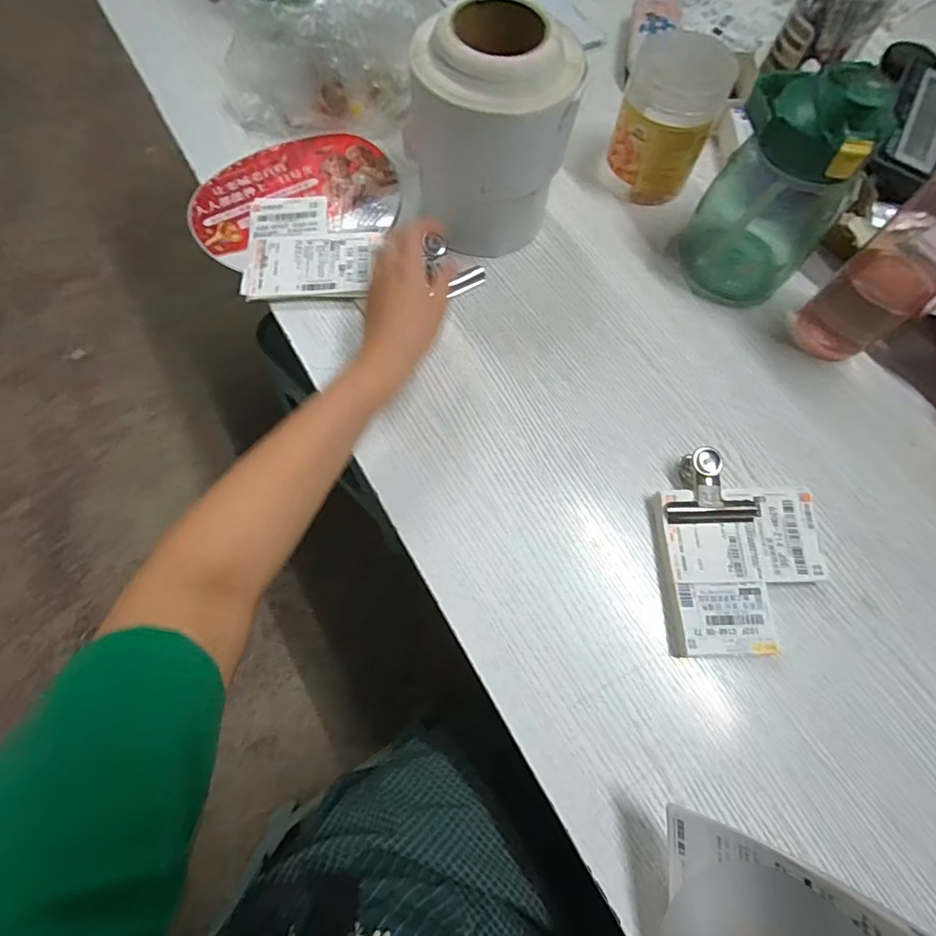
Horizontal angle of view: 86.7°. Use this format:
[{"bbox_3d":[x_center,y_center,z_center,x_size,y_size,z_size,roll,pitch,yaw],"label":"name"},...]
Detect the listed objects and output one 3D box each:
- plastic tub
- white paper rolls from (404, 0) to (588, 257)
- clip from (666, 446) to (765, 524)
[{"bbox_3d":[0.202,-0.354,0.511,0.094,0.129,0.077,24,72,7],"label":"plastic tub"},{"bbox_3d":[0.023,-0.308,0.470,0.133,0.169,0.115,-26,73,-10],"label":"white paper rolls"},{"bbox_3d":[0.210,0.012,0.431,0.082,0.038,0.072,0,71,-1],"label":"clip"}]

